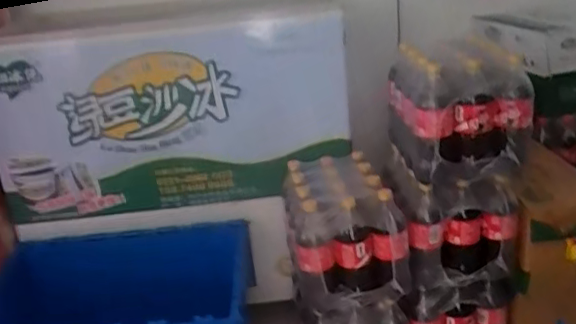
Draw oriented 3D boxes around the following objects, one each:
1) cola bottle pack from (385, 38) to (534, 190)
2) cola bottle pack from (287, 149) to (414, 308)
[{"bbox_3d":[0.357,-0.123,1.289,0.239,0.260,0.277,-8,22,-1],"label":"cola bottle pack"},{"bbox_3d":[0.123,0.154,1.363,0.248,0.247,0.281,-9,22,-3],"label":"cola bottle pack"}]

